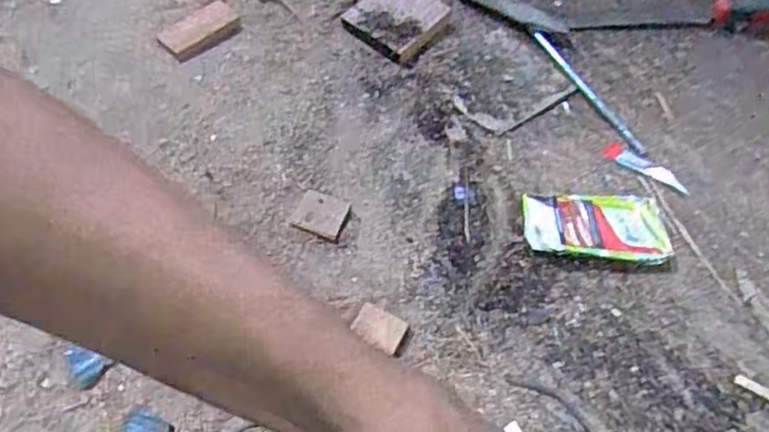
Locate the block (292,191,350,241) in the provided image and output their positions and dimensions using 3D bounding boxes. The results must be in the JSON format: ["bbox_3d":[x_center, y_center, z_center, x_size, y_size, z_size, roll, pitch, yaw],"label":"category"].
[{"bbox_3d":[-0.050,-0.001,0.527,0.038,0.007,0.039,16,57,8],"label":"block"}]

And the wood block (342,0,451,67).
[{"bbox_3d":[0.014,-0.194,0.648,0.091,0.015,0.084,31,60,17],"label":"wood block"}]

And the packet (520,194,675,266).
[{"bbox_3d":[0.165,0.008,0.516,0.109,0.017,0.062,1,56,-2],"label":"packet"}]

